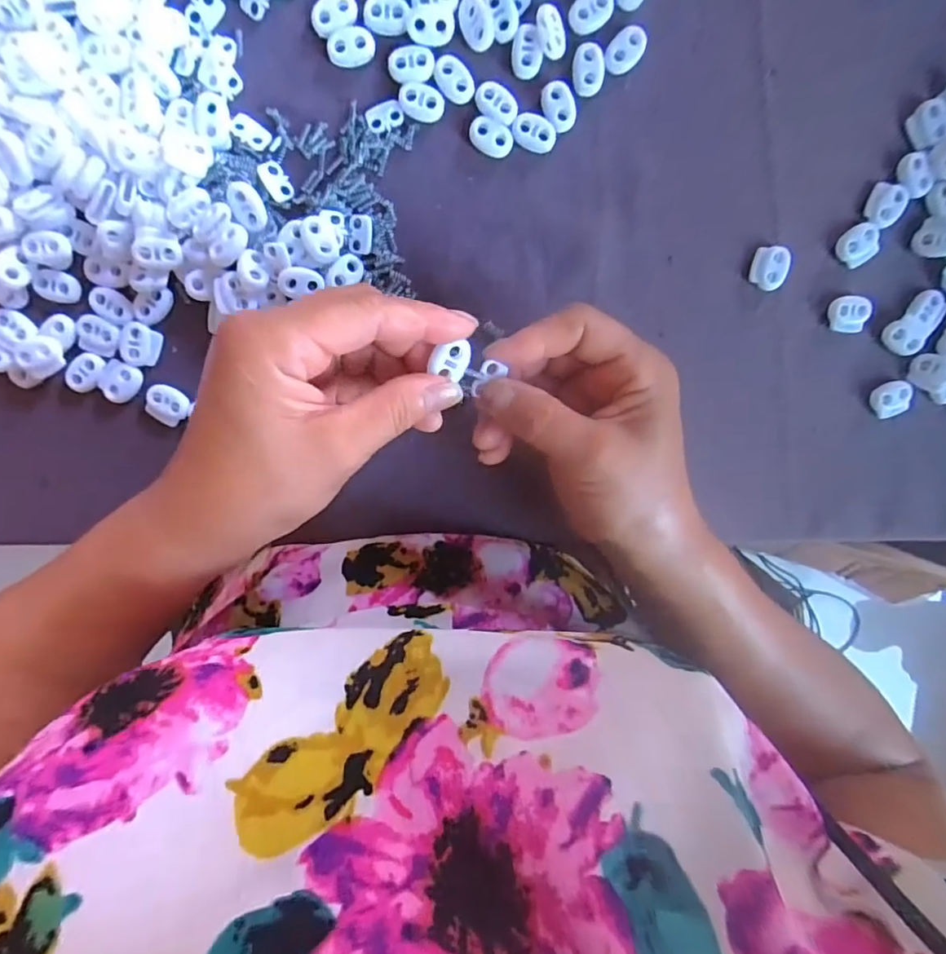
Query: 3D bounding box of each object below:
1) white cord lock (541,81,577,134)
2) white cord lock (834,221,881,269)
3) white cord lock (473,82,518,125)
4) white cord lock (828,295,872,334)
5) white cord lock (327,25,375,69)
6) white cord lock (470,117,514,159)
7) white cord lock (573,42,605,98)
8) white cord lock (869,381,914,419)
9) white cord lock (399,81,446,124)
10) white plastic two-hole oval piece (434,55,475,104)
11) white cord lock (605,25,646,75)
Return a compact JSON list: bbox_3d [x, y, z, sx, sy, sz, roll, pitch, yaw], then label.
[{"bbox_3d":[0.043,-0.187,0.265,0.015,0.004,0.023,-28,96,4],"label":"white cord lock"},{"bbox_3d":[0.209,-0.126,0.285,0.021,0.007,0.019,-35,96,4],"label":"white cord lock"},{"bbox_3d":[0.012,-0.187,0.262,0.022,0.004,0.016,25,97,-3],"label":"white cord lock"},{"bbox_3d":[0.207,-0.090,0.290,0.020,0.007,0.020,-4,97,1],"label":"white cord lock"},{"bbox_3d":[-0.060,-0.210,0.256,0.023,0.004,0.015,-15,97,2],"label":"white cord lock"},{"bbox_3d":[0.009,-0.173,0.267,0.022,0.005,0.015,23,97,-3],"label":"white cord lock"},{"bbox_3d":[0.058,-0.203,0.260,0.015,0.004,0.022,2,97,0],"label":"white cord lock"},{"bbox_3d":[0.240,-0.045,0.300,0.021,0.005,0.019,-25,96,3],"label":"white cord lock"},{"bbox_3d":[-0.026,-0.187,0.263,0.022,0.004,0.016,17,97,-2],"label":"white cord lock"},{"bbox_3d":[-0.009,-0.197,0.260,0.016,0.004,0.022,-39,95,5],"label":"white plastic two-hole oval piece"},{"bbox_3d":[0.076,-0.213,0.261,0.015,0.004,0.023,45,95,-5],"label":"white cord lock"}]

